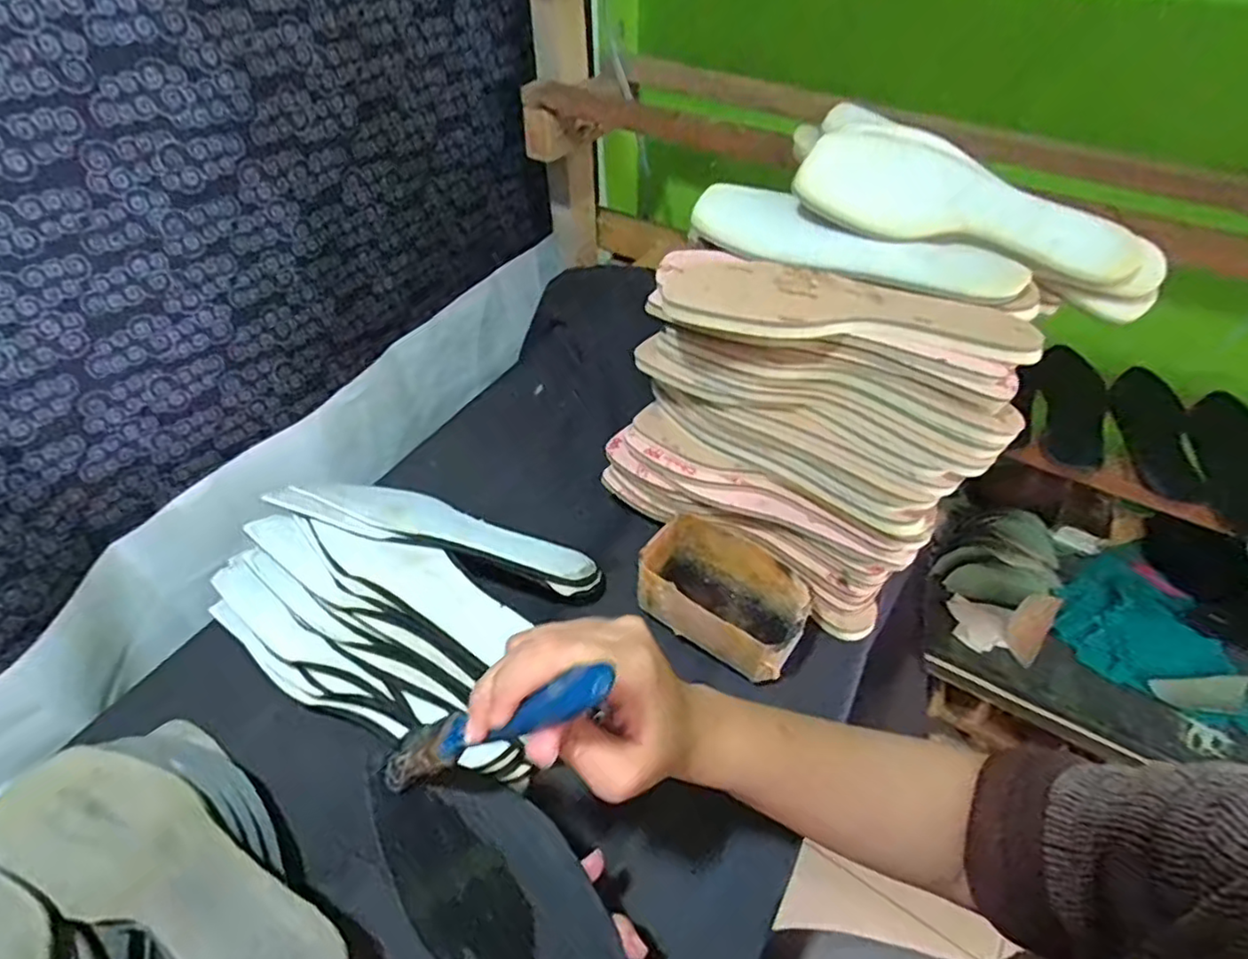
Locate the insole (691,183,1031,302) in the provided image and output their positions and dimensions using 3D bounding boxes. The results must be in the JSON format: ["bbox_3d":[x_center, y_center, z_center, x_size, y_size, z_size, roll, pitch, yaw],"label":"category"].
[{"bbox_3d":[0.169,-0.182,0.496,0.241,0.041,0.070,30,54,25],"label":"insole"}]

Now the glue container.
[{"bbox_3d":[0.077,0.089,0.504,0.124,0.067,0.084,27,53,23],"label":"glue container"}]

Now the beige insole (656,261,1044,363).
[{"bbox_3d":[0.144,-0.113,0.429,0.238,0.014,0.083,8,47,-1],"label":"beige insole"}]

